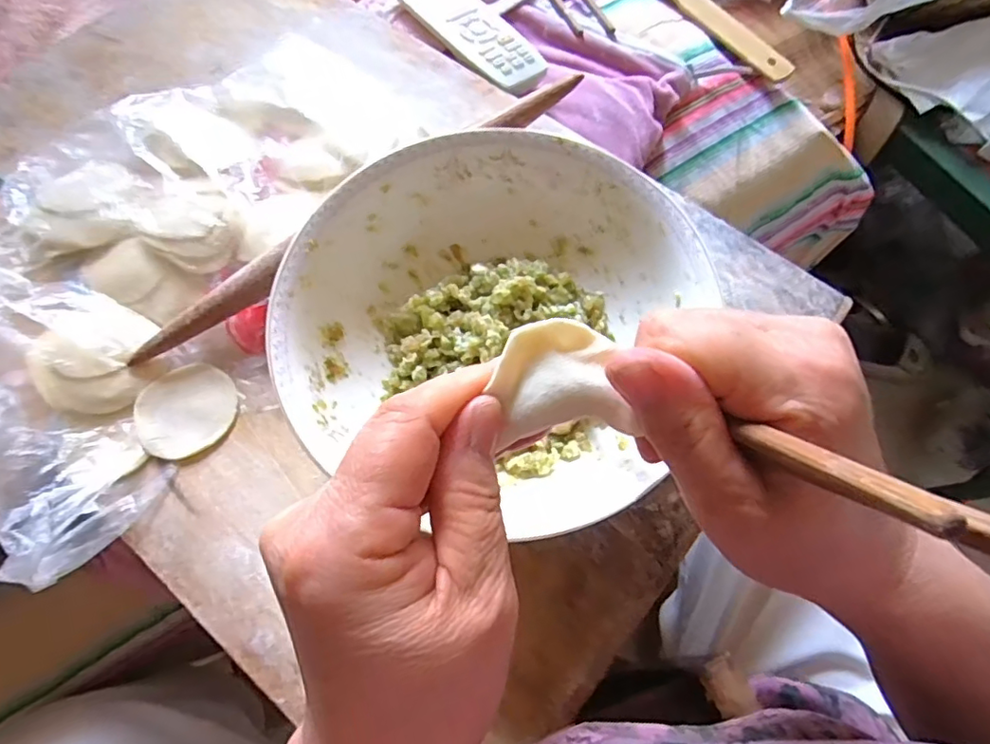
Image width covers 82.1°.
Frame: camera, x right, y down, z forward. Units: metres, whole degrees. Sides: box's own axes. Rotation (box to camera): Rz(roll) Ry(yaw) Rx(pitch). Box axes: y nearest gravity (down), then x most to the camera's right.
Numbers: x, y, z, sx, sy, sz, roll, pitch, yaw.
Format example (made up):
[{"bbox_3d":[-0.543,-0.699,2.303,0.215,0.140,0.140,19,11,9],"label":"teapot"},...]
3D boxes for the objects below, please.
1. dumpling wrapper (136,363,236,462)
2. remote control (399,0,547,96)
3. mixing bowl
[{"bbox_3d":[-0.179,0.021,0.330,0.053,0.004,0.053,1,71,-2],"label":"dumpling wrapper"},{"bbox_3d":[-0.025,-0.282,0.461,0.055,0.013,0.168,-31,75,-12],"label":"remote control"},{"bbox_3d":[-0.003,-0.033,0.307,0.205,0.061,0.204,1,71,-2],"label":"mixing bowl"}]

